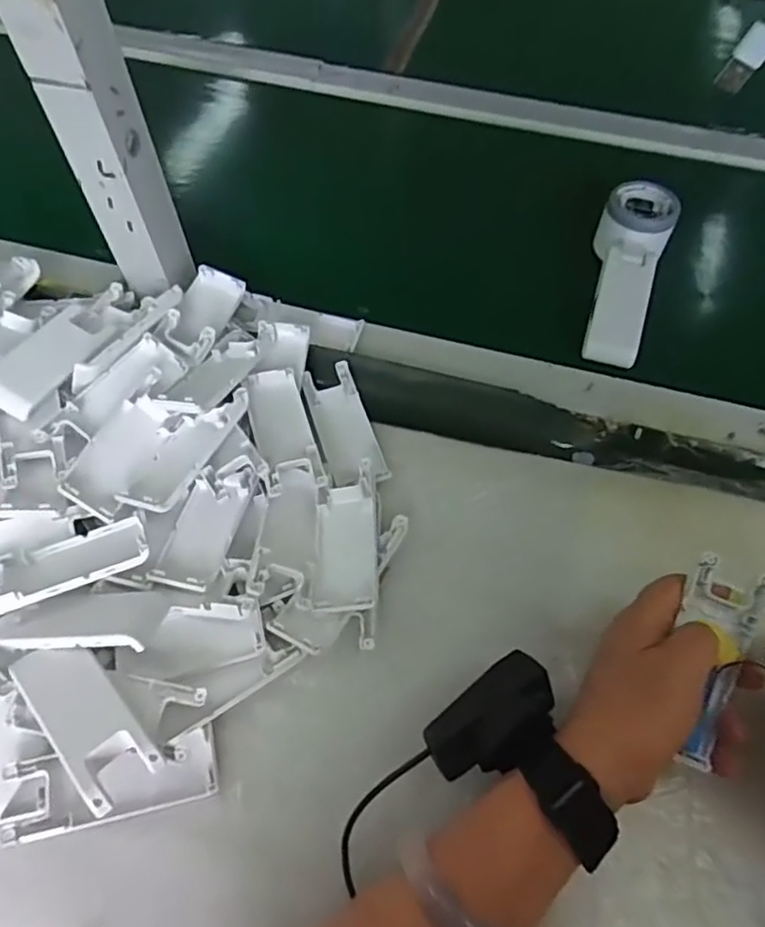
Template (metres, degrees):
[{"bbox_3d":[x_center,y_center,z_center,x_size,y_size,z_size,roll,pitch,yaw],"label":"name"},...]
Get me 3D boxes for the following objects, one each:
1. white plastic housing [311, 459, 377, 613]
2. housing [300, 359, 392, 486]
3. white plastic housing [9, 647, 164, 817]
[{"bbox_3d":[-0.024,0.046,0.411,0.040,0.013,0.102,-12,54,13],"label":"white plastic housing"},{"bbox_3d":[-0.028,-0.027,0.473,0.039,0.019,0.102,-16,62,-9],"label":"housing"},{"bbox_3d":[-0.157,0.130,0.340,0.039,0.007,0.098,-34,58,-30],"label":"white plastic housing"}]

